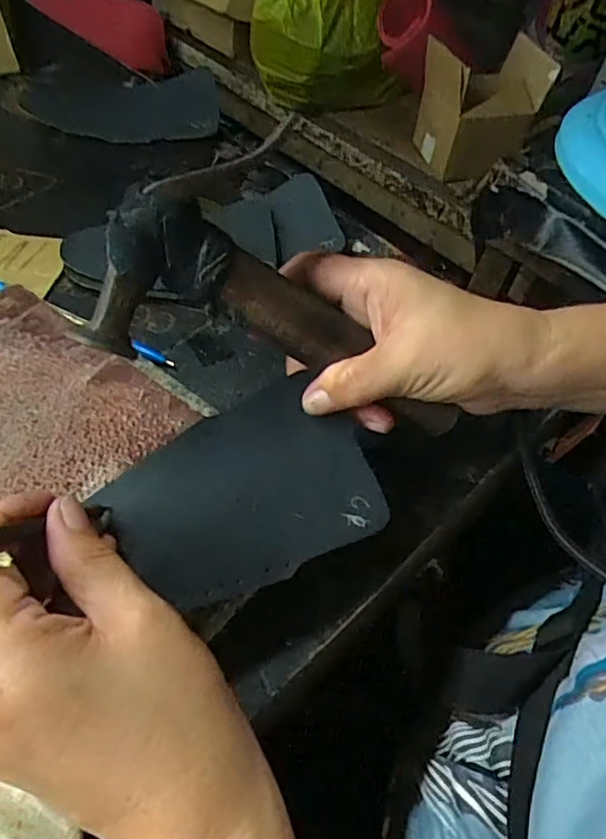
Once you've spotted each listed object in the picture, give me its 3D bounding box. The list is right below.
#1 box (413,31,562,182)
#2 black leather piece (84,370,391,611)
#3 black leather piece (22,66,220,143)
[{"bbox_3d":[0.284,-0.502,0.962,0.177,0.172,0.146,-10,55,-11],"label":"box"},{"bbox_3d":[-0.023,0.033,0.265,0.111,0.006,0.082,-32,78,-18],"label":"black leather piece"},{"bbox_3d":[-0.164,-0.287,0.537,0.171,0.010,0.127,-6,55,-9],"label":"black leather piece"}]

